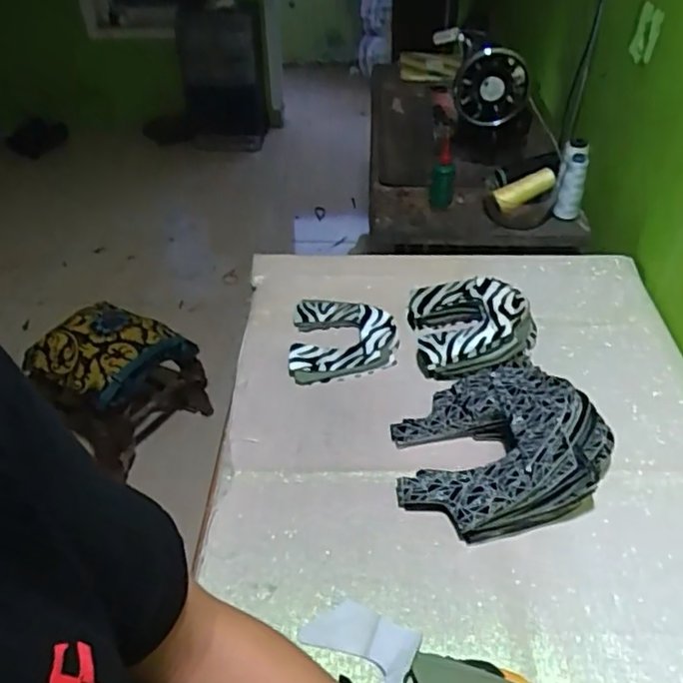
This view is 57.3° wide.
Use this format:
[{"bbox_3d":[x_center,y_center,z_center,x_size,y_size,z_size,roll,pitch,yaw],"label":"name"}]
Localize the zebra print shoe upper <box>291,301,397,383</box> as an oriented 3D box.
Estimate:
[{"bbox_3d":[0.004,-0.005,0.876,0.145,0.023,0.156,0,41,0],"label":"zebra print shoe upper"}]

